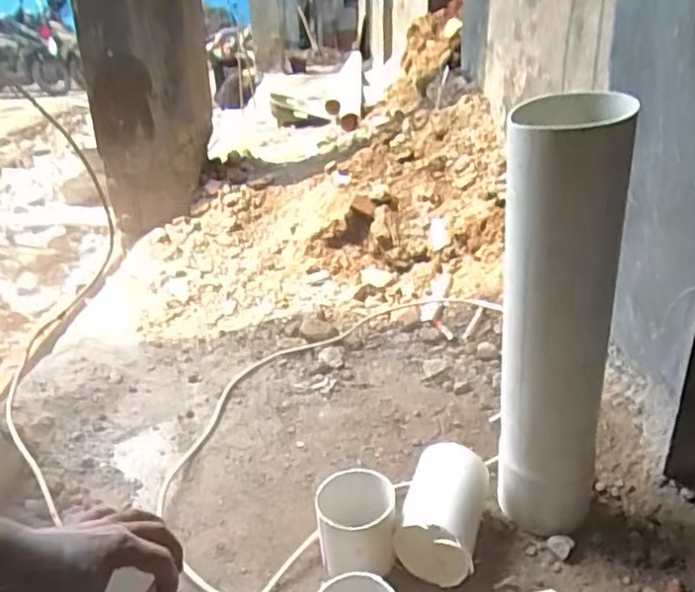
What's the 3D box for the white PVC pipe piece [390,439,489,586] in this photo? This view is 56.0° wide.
[{"bbox_3d":[0.144,0.332,1.006,0.121,0.110,0.219,6,24,15],"label":"white PVC pipe piece"}]

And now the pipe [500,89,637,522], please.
[{"bbox_3d":[0.279,0.081,0.879,0.118,0.659,0.111,-3,24,-2],"label":"pipe"}]

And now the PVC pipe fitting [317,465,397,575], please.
[{"bbox_3d":[0.011,0.346,0.969,0.119,0.120,0.131,-4,24,-6],"label":"PVC pipe fitting"}]

